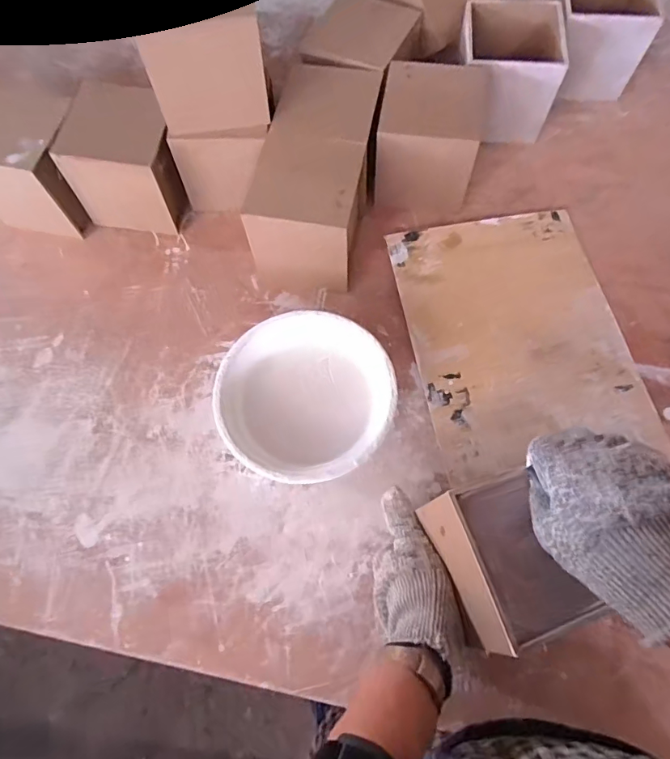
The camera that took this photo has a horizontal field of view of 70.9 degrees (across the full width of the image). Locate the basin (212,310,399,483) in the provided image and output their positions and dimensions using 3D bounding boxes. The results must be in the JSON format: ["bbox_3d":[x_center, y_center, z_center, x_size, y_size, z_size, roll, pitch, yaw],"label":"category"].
[{"bbox_3d":[-0.028,0.018,0.478,0.169,0.058,0.167,-1,69,2],"label":"basin"}]

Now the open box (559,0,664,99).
[{"bbox_3d":[0.339,-0.452,0.613,0.113,0.106,0.125,5,70,4],"label":"open box"}]

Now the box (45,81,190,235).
[{"bbox_3d":[-0.238,-0.251,0.556,0.119,0.119,0.100,4,70,3],"label":"box"}]

